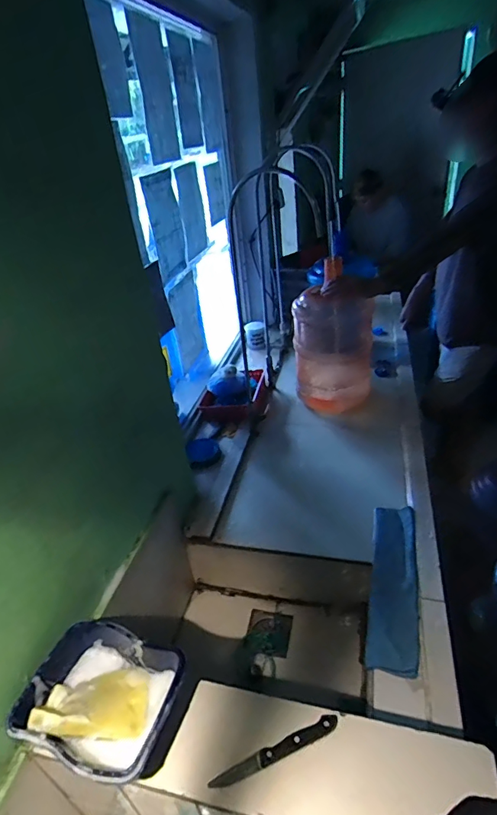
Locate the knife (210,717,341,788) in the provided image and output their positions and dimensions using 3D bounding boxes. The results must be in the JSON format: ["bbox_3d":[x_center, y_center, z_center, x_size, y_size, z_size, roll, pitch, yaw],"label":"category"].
[{"bbox_3d":[0.037,0.450,0.570,0.177,0.013,0.020,-17,34,-16],"label":"knife"}]

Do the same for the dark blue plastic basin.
[{"bbox_3d":[-0.197,0.397,0.600,0.210,0.076,0.165,7,35,21],"label":"dark blue plastic basin"}]

